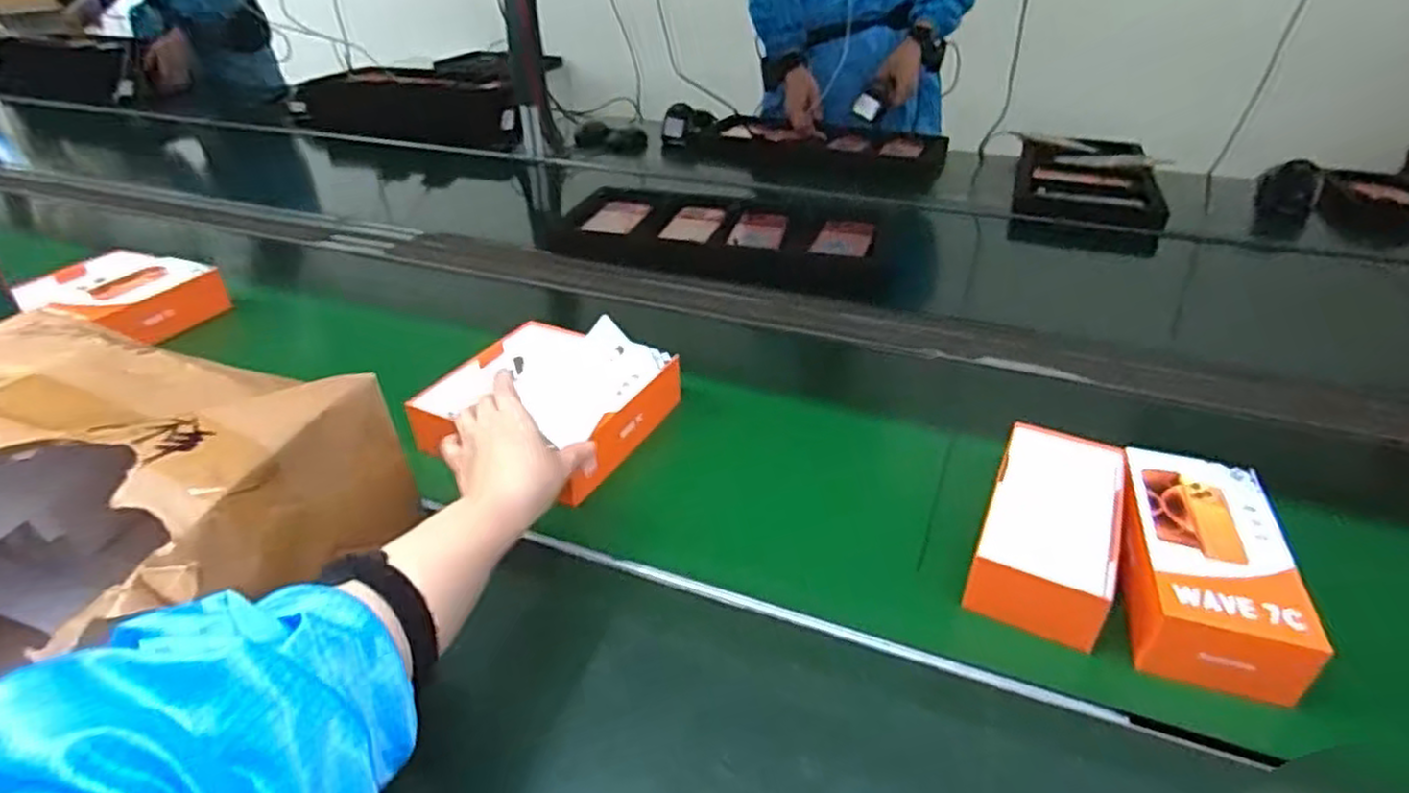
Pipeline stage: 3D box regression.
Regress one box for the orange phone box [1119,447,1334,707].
[{"bbox_3d":[0.350,0.116,0.528,0.102,0.051,0.178,12,36,18],"label":"orange phone box"}]

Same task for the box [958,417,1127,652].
[{"bbox_3d":[0.262,0.098,0.561,0.084,0.054,0.173,17,38,23],"label":"box"}]

